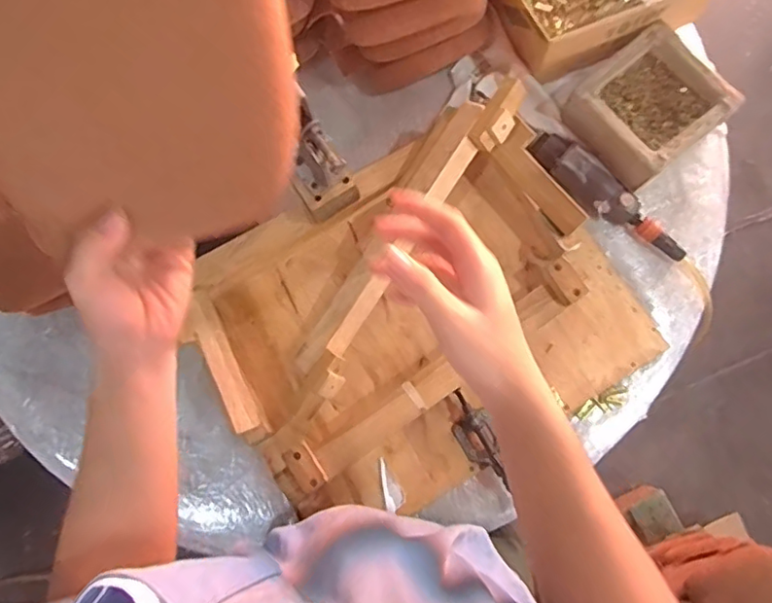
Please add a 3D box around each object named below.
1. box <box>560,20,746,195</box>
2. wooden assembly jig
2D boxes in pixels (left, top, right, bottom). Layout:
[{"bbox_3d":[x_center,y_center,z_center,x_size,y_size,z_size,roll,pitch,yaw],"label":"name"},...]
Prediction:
[{"bbox_3d":[0.363,-0.267,0.782,0.180,0.064,0.166,-39,81,-6],"label":"box"},{"bbox_3d":[0.048,0.015,0.712,0.516,0.125,0.398,-28,80,-4],"label":"wooden assembly jig"}]

